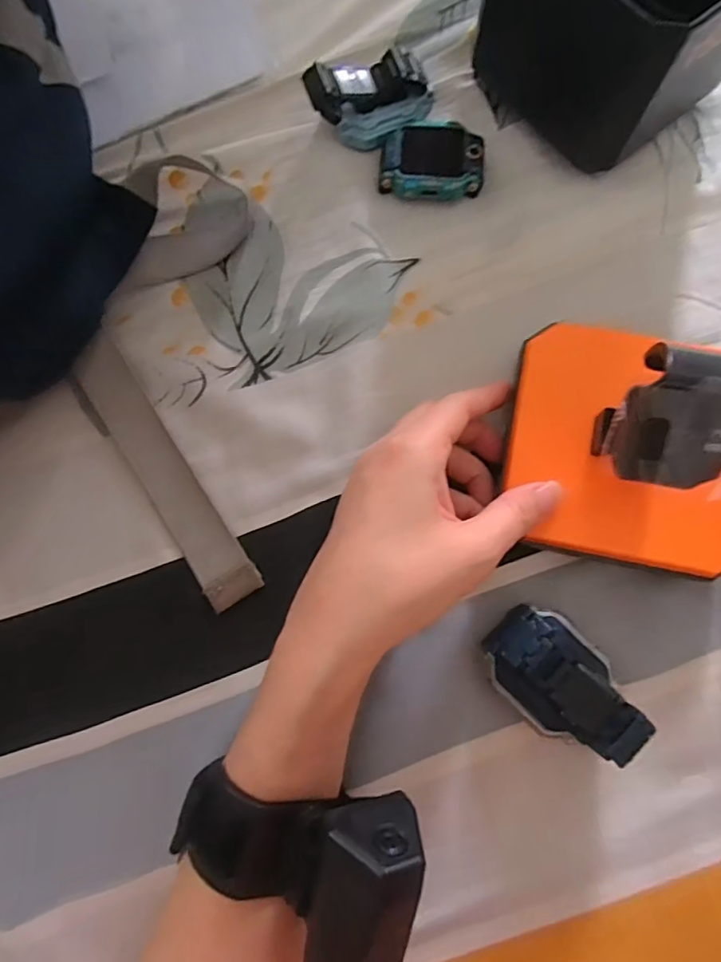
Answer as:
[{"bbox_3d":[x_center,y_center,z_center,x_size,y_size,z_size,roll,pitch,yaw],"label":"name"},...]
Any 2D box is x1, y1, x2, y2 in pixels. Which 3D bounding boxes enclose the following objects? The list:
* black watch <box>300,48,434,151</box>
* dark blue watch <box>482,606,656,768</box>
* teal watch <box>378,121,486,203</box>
[{"bbox_3d":[0.006,-0.200,0.291,0.063,0.028,0.033,-18,78,-2],"label":"black watch"},{"bbox_3d":[0.084,0.083,0.229,0.063,0.028,0.041,44,82,9],"label":"dark blue watch"},{"bbox_3d":[0.038,-0.167,0.292,0.054,0.014,0.038,-1,78,1],"label":"teal watch"}]

